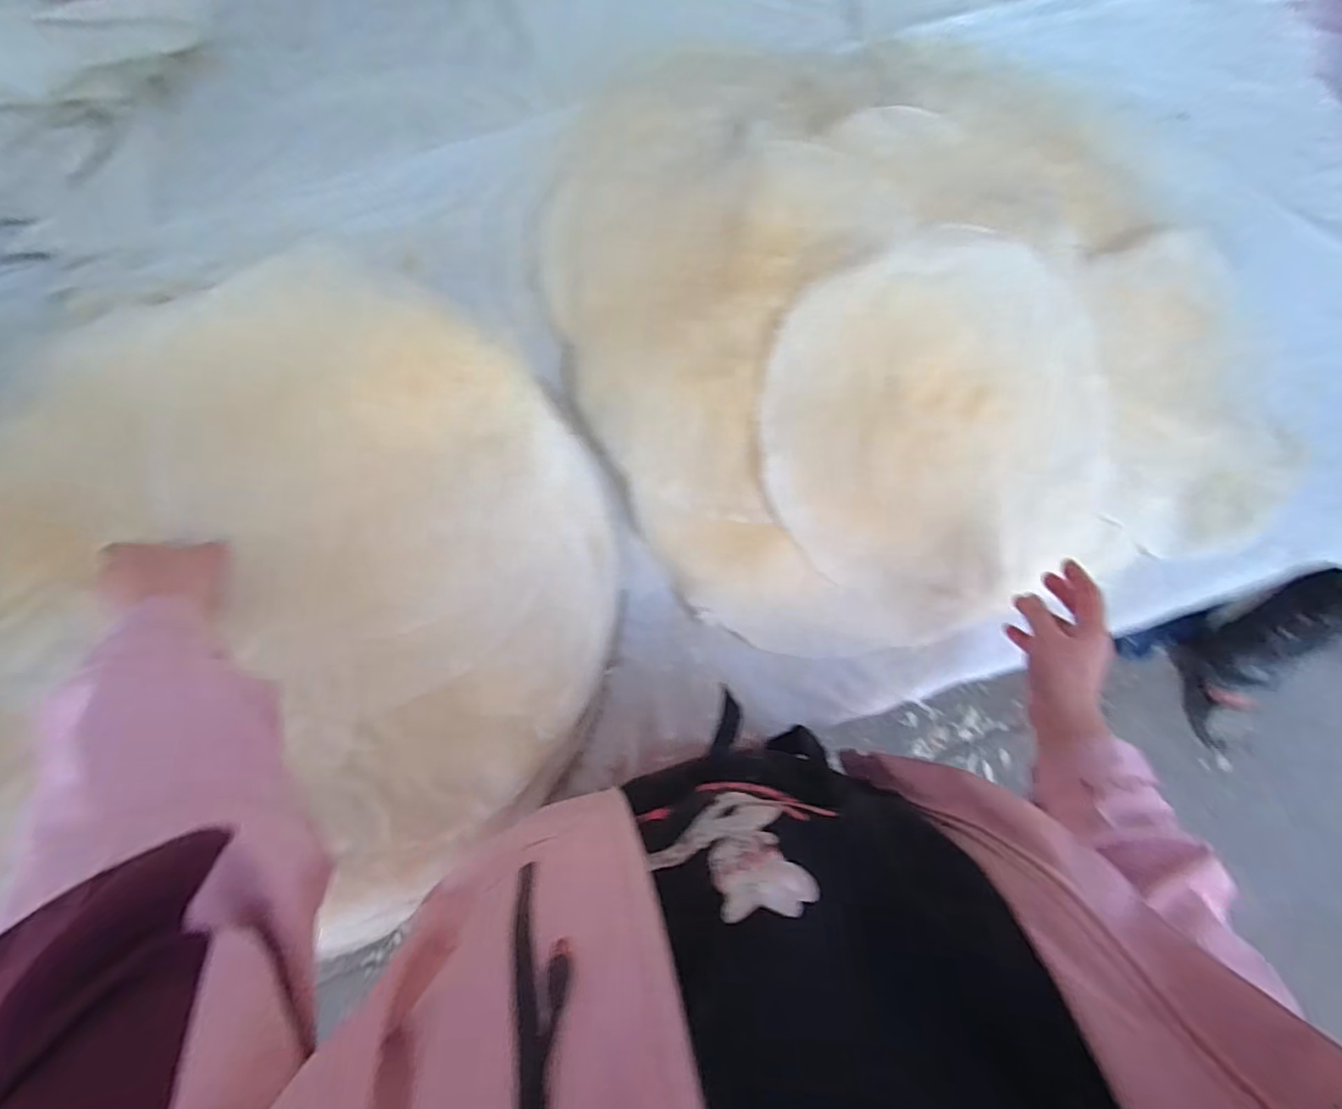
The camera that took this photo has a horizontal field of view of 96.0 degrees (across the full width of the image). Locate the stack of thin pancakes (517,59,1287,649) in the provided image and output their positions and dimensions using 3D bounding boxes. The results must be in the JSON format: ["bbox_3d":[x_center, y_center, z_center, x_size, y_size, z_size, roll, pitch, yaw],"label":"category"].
[{"bbox_3d":[0.227,-0.251,0.608,0.652,0.086,0.663,-18,83,-7],"label":"stack of thin pancakes"}]

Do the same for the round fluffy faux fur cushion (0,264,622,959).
[{"bbox_3d":[-0.348,0.029,0.531,0.577,0.070,0.546,13,82,-2],"label":"round fluffy faux fur cushion"}]

